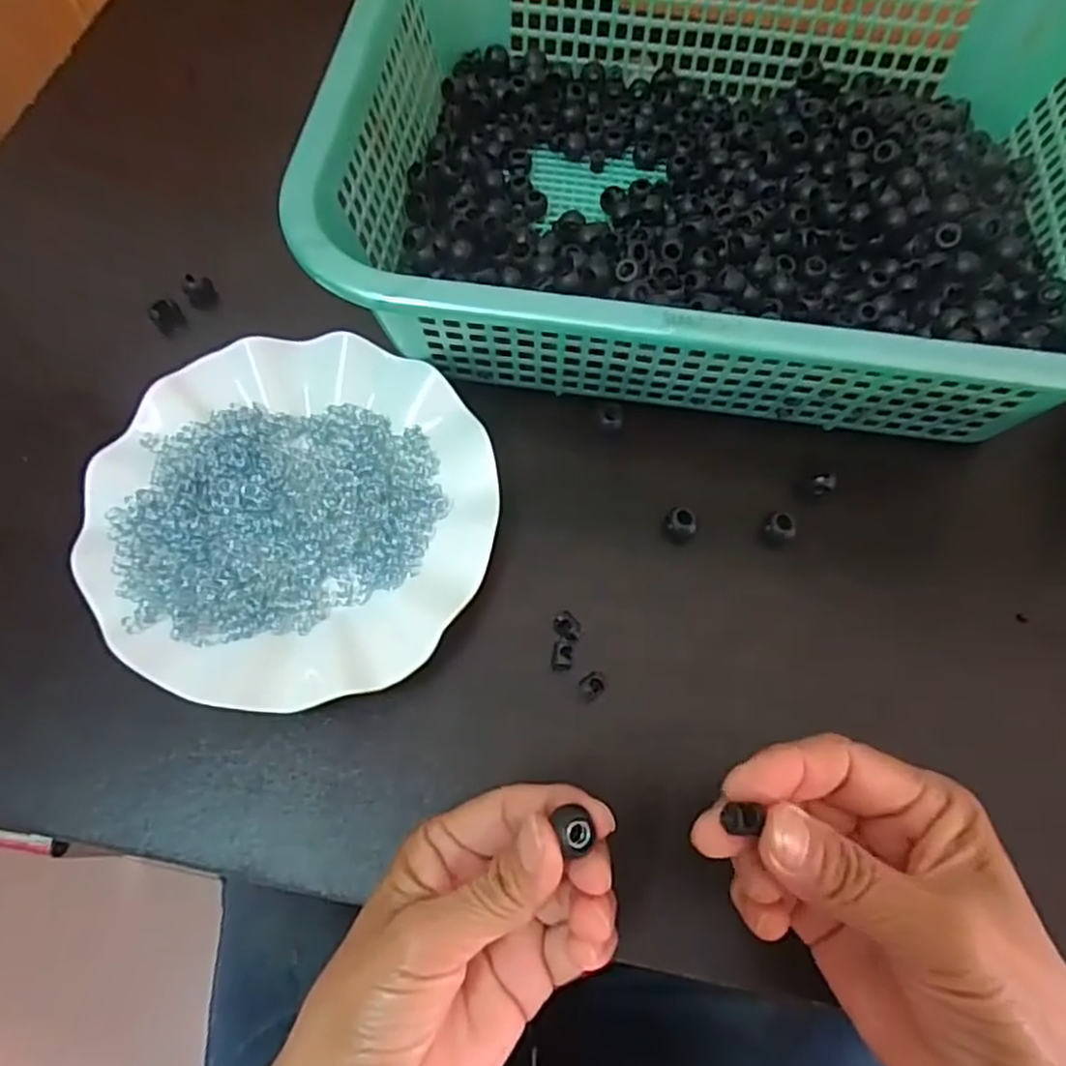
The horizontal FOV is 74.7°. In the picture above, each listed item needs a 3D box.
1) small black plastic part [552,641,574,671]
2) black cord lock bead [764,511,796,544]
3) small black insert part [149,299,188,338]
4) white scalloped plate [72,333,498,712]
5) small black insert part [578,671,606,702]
[{"bbox_3d":[0.014,0.055,0.315,0.009,0.004,0.013,7,67,2],"label":"small black plastic part"},{"bbox_3d":[0.120,-0.001,0.341,0.014,0.014,0.014,0,67,-1],"label":"black cord lock bead"},{"bbox_3d":[-0.204,-0.121,0.392,0.016,0.019,0.012,-34,71,-14],"label":"small black insert part"},{"bbox_3d":[-0.109,-0.011,0.328,0.177,0.023,0.180,0,67,-1],"label":"white scalloped plate"},{"bbox_3d":[0.026,0.068,0.311,0.013,0.005,0.010,-41,73,-16],"label":"small black insert part"}]

